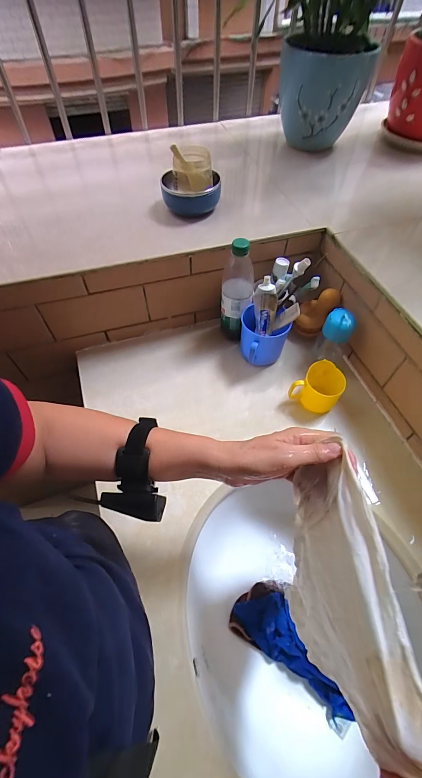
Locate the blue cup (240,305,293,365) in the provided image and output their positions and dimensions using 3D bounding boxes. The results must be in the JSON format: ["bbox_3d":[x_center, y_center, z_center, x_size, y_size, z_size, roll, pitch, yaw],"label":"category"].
[{"bbox_3d":[0.108,-0.101,0.678,0.098,0.104,0.091,1,56,-1],"label":"blue cup"}]

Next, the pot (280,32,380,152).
[{"bbox_3d":[0.257,-0.687,0.778,0.193,0.198,0.160,2,56,0],"label":"pot"}]

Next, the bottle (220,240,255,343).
[{"bbox_3d":[0.051,-0.194,0.665,0.065,0.228,0.070,5,56,2],"label":"bottle"}]

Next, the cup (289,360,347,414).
[{"bbox_3d":[0.209,-0.004,0.624,0.080,0.079,0.086,33,62,19],"label":"cup"}]

